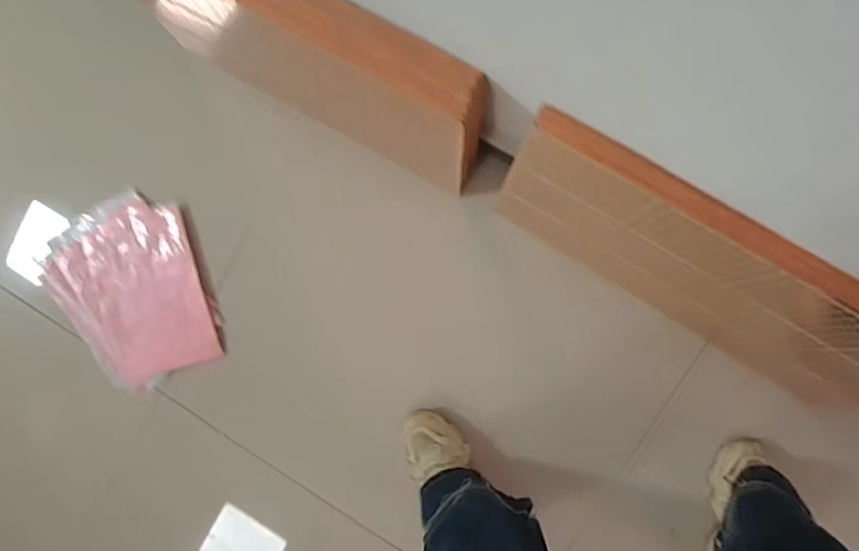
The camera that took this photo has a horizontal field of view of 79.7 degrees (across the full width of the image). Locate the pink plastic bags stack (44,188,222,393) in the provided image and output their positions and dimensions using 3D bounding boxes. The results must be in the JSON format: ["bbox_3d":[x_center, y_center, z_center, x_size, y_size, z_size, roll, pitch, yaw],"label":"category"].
[{"bbox_3d":[-0.541,0.029,0.939,0.285,0.035,0.331,-26,90,7],"label":"pink plastic bags stack"}]

